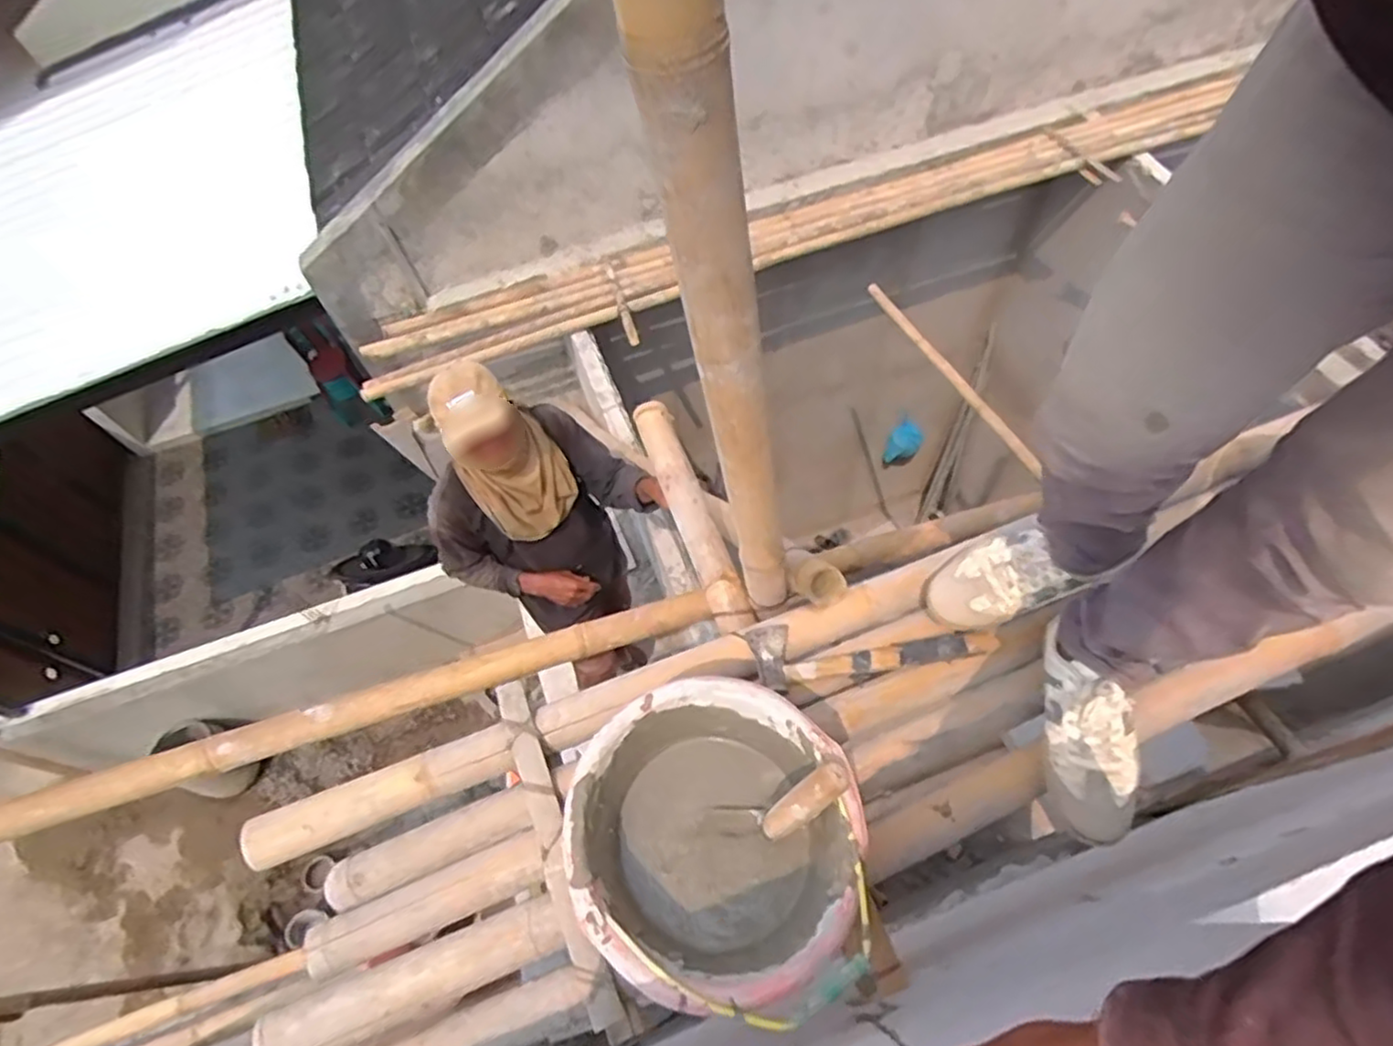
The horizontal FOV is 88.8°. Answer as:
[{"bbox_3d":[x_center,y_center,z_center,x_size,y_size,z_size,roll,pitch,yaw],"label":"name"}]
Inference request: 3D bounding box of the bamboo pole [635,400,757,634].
[{"bbox_3d":[-0.012,-0.022,1.186,0.063,0.047,0.460,-19,60,-7],"label":"bamboo pole"}]

